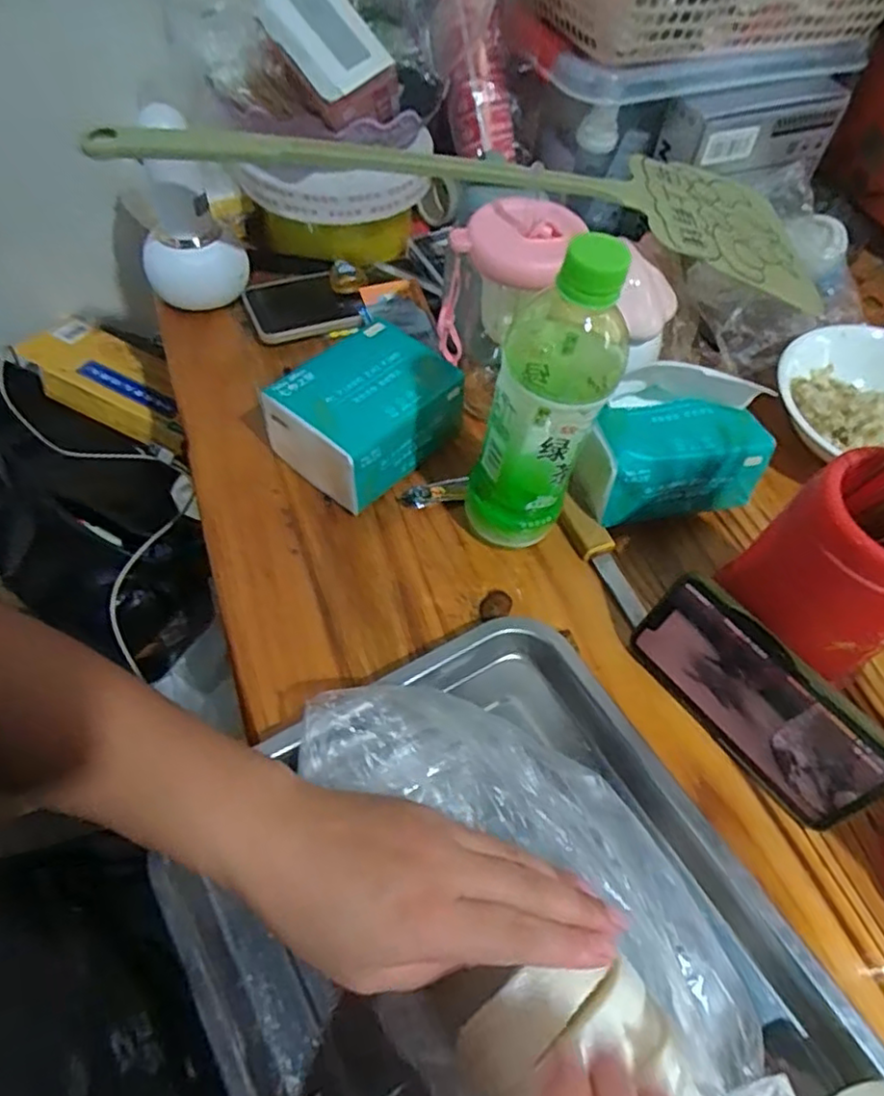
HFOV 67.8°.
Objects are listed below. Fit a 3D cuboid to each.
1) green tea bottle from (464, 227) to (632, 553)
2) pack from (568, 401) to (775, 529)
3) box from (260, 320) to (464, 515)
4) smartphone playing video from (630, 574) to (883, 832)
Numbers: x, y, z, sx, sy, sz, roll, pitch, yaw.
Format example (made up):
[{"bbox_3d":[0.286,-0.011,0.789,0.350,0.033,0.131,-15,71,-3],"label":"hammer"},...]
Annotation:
[{"bbox_3d":[0.057,-0.082,0.393,0.070,0.212,0.065,5,57,1],"label":"green tea bottle"},{"bbox_3d":[0.158,-0.061,0.459,0.133,0.067,0.056,-4,57,-6],"label":"pack"},{"bbox_3d":[-0.057,-0.100,0.490,0.095,0.069,0.122,38,63,20],"label":"box"},{"bbox_3d":[0.178,0.087,0.376,0.006,0.076,0.144,-19,57,-43],"label":"smartphone playing video"}]

